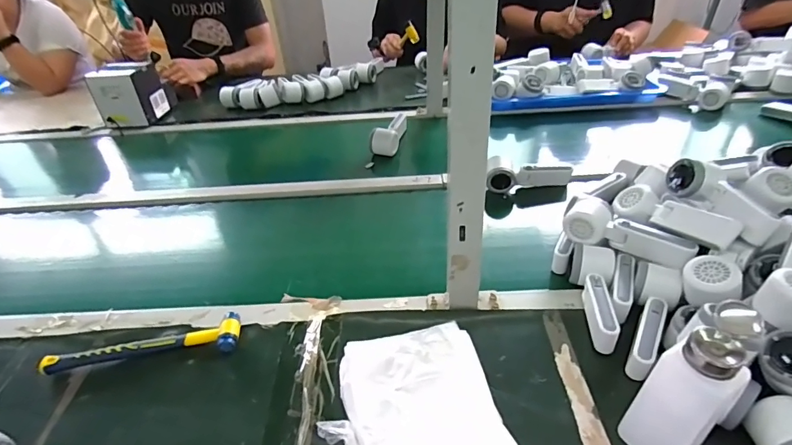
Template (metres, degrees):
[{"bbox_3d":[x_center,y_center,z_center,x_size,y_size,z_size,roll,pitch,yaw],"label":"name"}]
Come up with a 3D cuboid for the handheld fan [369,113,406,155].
[{"bbox_3d":[-0.015,-0.217,1.031,0.059,0.056,0.152,3,39,11],"label":"handheld fan"}]

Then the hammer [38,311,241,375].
[{"bbox_3d":[-0.334,0.160,0.587,0.242,0.028,0.055,-8,39,-3],"label":"hammer"}]

